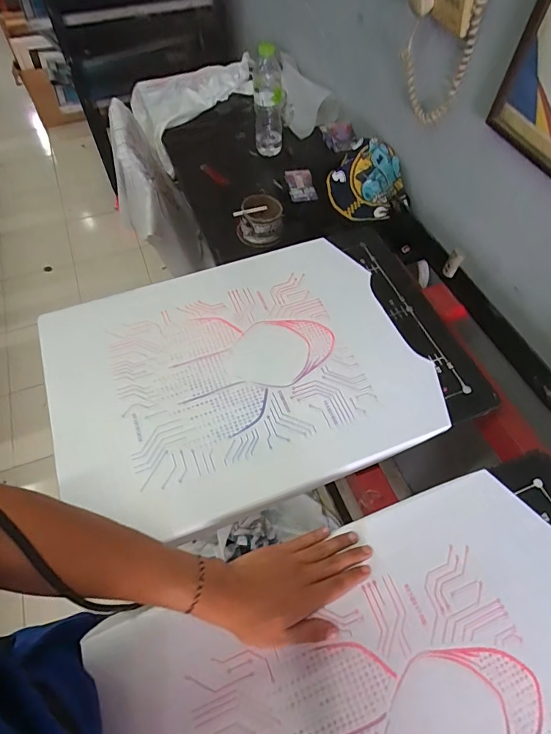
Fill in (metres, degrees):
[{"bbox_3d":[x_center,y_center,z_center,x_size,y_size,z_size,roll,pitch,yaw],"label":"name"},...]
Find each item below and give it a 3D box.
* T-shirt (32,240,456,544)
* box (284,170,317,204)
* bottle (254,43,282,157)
[{"bbox_3d":[-0.061,-0.002,0.631,0.498,0.025,0.403,-20,60,-12],"label":"T-shirt"},{"bbox_3d":[0.058,-0.418,0.984,0.060,0.022,0.096,-6,58,-4],"label":"box"},{"bbox_3d":[-0.017,-0.604,0.981,0.066,0.223,0.066,1,58,0],"label":"bottle"}]

